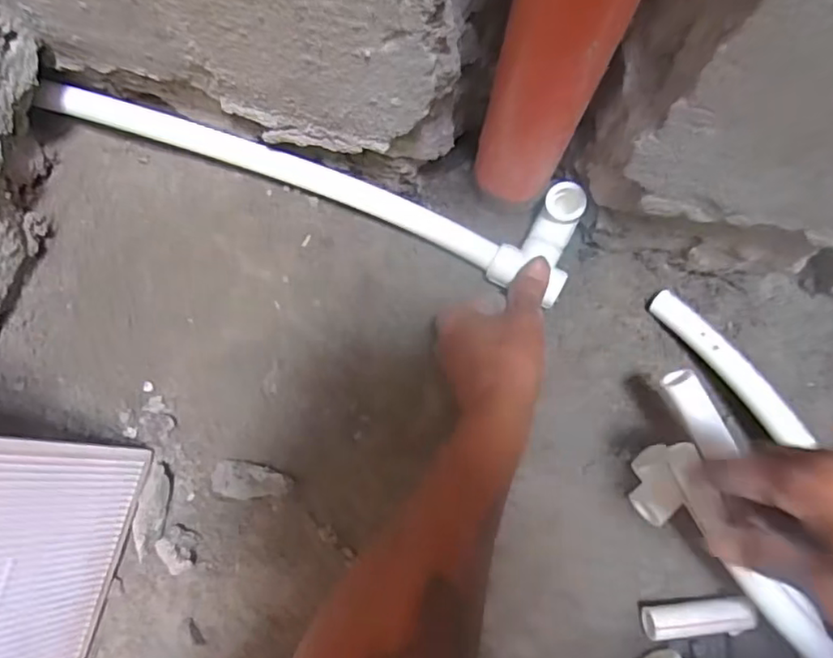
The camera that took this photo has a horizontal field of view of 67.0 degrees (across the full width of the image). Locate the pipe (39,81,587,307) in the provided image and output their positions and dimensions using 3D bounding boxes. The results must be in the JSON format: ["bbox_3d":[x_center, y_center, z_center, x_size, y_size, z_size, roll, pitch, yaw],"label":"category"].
[{"bbox_3d":[-0.079,-0.119,0.478,0.403,0.054,0.065,18,78,5],"label":"pipe"}]

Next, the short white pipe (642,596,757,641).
[{"bbox_3d":[0.191,0.196,0.421,0.074,0.019,0.023,-6,78,-1],"label":"short white pipe"}]

